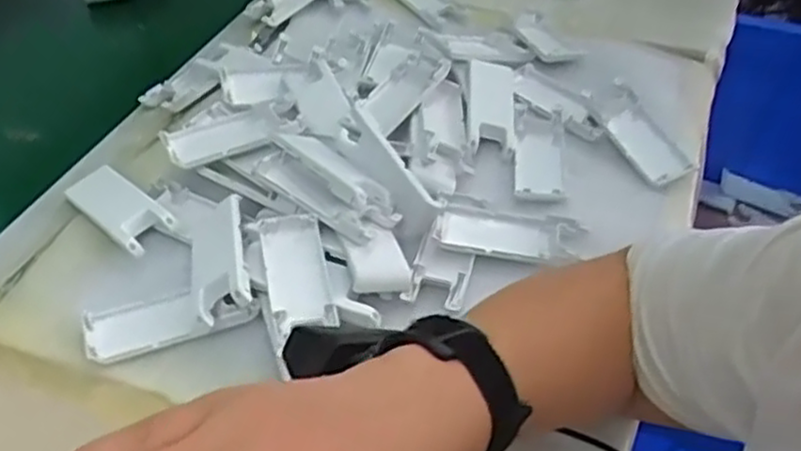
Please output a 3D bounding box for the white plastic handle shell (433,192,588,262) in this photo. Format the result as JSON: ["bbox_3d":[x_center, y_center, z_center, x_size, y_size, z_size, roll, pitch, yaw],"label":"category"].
[{"bbox_3d":[0.077,0.003,0.532,0.100,0.011,0.053,6,45,7],"label":"white plastic handle shell"}]

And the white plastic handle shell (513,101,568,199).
[{"bbox_3d":[0.109,-0.058,0.586,0.040,0.013,0.109,5,45,6],"label":"white plastic handle shell"}]

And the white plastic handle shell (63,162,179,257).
[{"bbox_3d":[-0.204,-0.013,0.535,0.095,0.020,0.038,34,54,30],"label":"white plastic handle shell"}]

